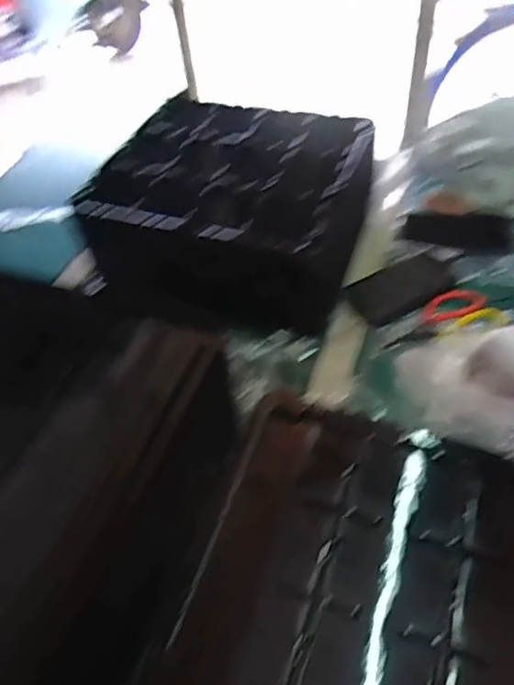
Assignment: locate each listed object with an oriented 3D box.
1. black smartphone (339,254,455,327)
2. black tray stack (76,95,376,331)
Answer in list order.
[{"bbox_3d":[0.201,-0.076,0.762,0.169,0.011,0.071,-28,79,-19],"label":"black smartphone"},{"bbox_3d":[-0.030,-0.197,0.828,0.370,0.175,0.319,14,53,16],"label":"black tray stack"}]

